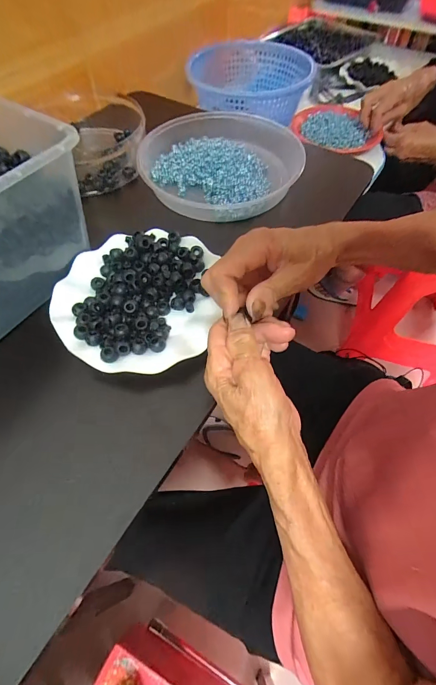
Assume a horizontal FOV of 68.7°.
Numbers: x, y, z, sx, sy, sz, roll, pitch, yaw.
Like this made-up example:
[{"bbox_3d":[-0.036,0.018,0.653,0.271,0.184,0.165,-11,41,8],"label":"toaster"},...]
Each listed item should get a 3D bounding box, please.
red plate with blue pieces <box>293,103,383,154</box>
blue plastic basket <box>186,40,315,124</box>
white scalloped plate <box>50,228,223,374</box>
[{"bbox_3d":[0.236,-0.443,0.656,0.153,0.022,0.156,-22,62,-13],"label":"red plate with blue pieces"},{"bbox_3d":[0.065,-0.568,0.687,0.245,0.091,0.279,16,61,8],"label":"blue plastic basket"},{"bbox_3d":[-0.081,-0.049,0.344,0.176,0.034,0.176,-6,60,-4],"label":"white scalloped plate"}]

